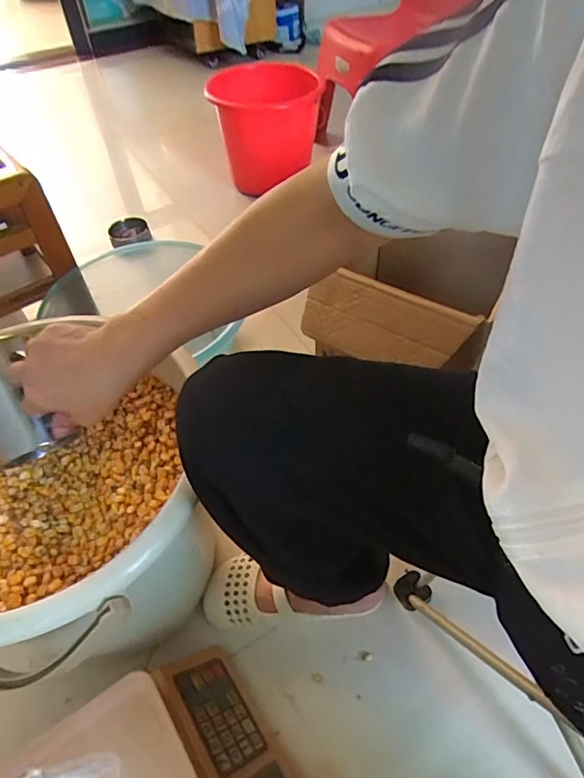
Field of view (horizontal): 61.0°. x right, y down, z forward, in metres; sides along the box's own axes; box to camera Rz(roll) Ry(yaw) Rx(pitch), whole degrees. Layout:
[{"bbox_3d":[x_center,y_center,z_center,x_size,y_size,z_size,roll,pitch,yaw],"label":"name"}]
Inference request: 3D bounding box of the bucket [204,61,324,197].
[{"bbox_3d":[-0.058,-0.655,1.275,0.281,0.266,0.328,-6,50,-2],"label":"bucket"}]

